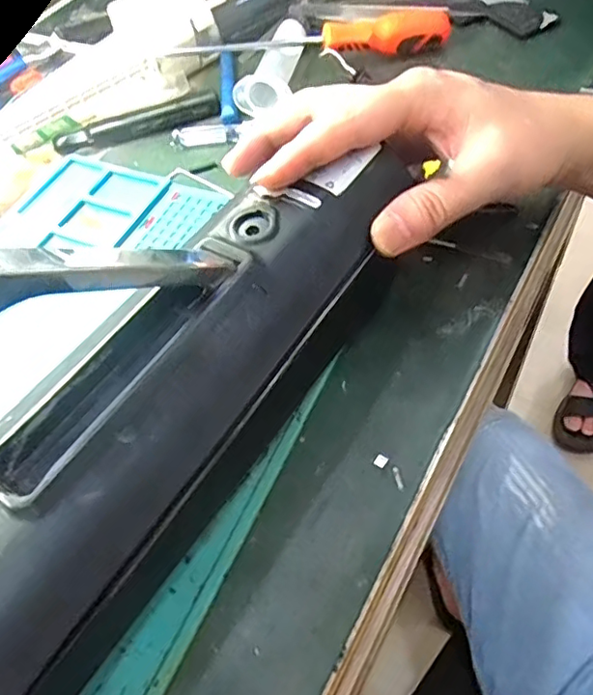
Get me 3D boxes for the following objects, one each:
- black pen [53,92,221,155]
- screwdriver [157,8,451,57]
[{"bbox_3d":[-0.116,-0.163,0.420,0.121,0.013,0.020,-15,55,-6],"label":"black pen"},{"bbox_3d":[0.010,-0.237,0.436,0.210,0.027,0.036,-4,54,3],"label":"screwdriver"}]

